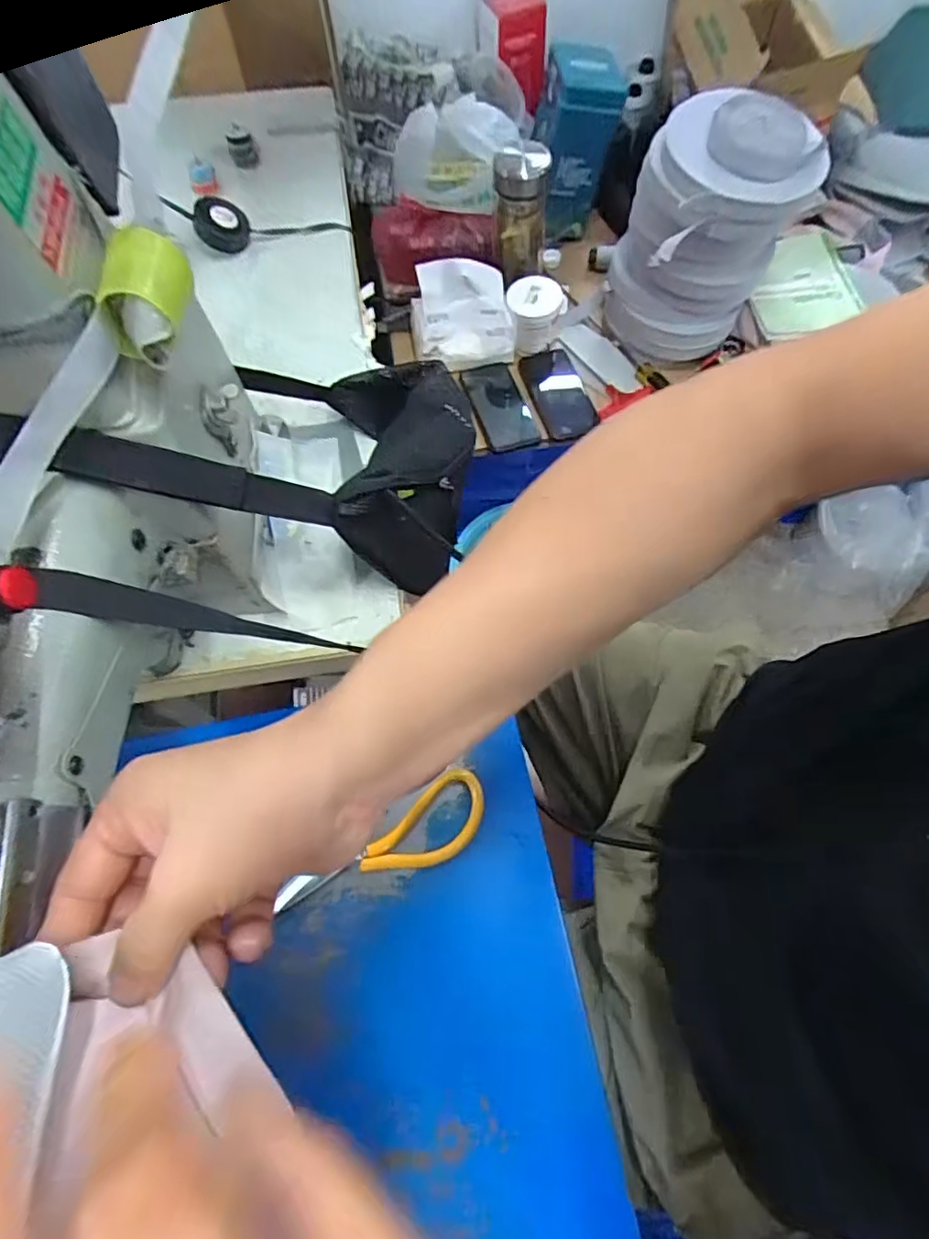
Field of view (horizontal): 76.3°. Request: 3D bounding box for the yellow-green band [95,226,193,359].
[{"bbox_3d":[-0.162,-0.168,0.296,0.035,0.038,0.052,-4,67,0],"label":"yellow-green band"}]

